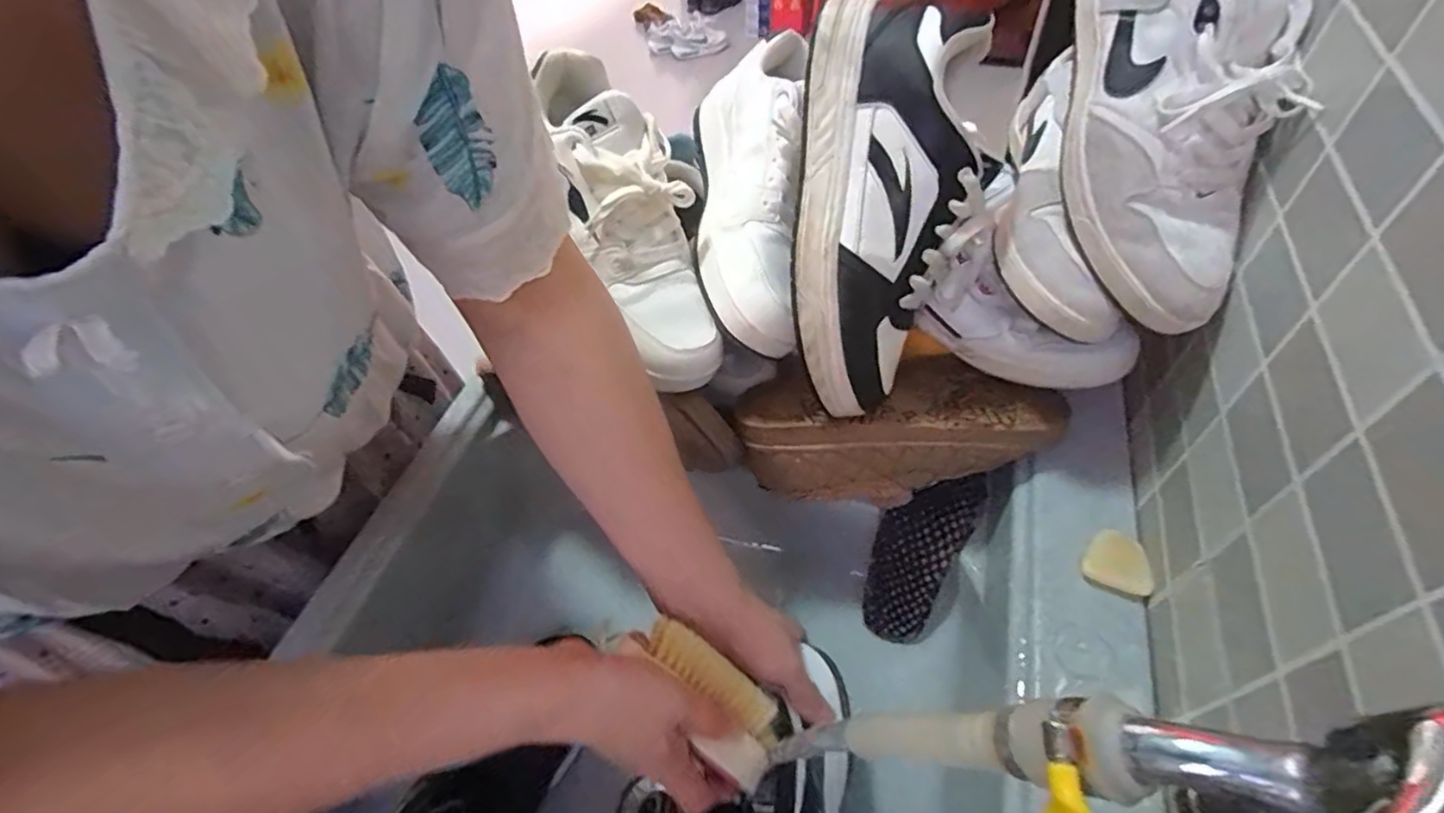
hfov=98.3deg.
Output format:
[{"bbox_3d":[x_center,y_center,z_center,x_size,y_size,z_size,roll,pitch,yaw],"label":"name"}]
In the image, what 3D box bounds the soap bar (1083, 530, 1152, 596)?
[{"bbox_3d":[0.273,0.105,0.429,0.040,0.008,0.047,25,56,22],"label":"soap bar"}]

